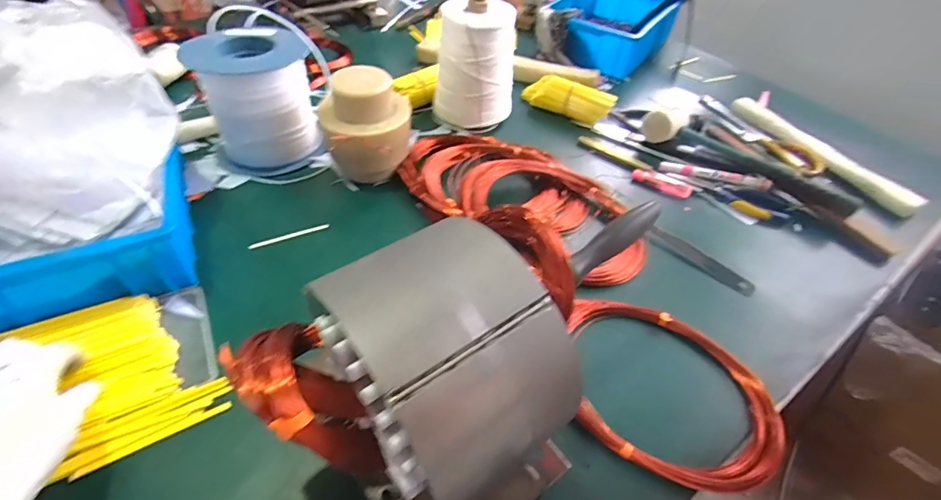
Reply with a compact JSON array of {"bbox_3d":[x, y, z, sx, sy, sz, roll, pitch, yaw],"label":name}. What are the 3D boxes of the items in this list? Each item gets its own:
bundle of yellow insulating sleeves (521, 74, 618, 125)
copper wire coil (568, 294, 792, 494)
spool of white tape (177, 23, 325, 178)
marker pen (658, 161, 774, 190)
[{"bbox_3d":[0.155,-0.248,0.725,0.152,0.052,0.030,32,53,23],"label":"bundle of yellow insulating sleeves"},{"bbox_3d":[0.179,0.124,0.407,0.202,0.026,0.157,22,50,15],"label":"copper wire coil"},{"bbox_3d":[-0.277,-0.197,0.588,0.141,0.133,0.140,-19,52,-20],"label":"spool of white tape"},{"bbox_3d":[0.341,-0.105,0.627,0.140,0.016,0.019,15,48,9],"label":"marker pen"}]

